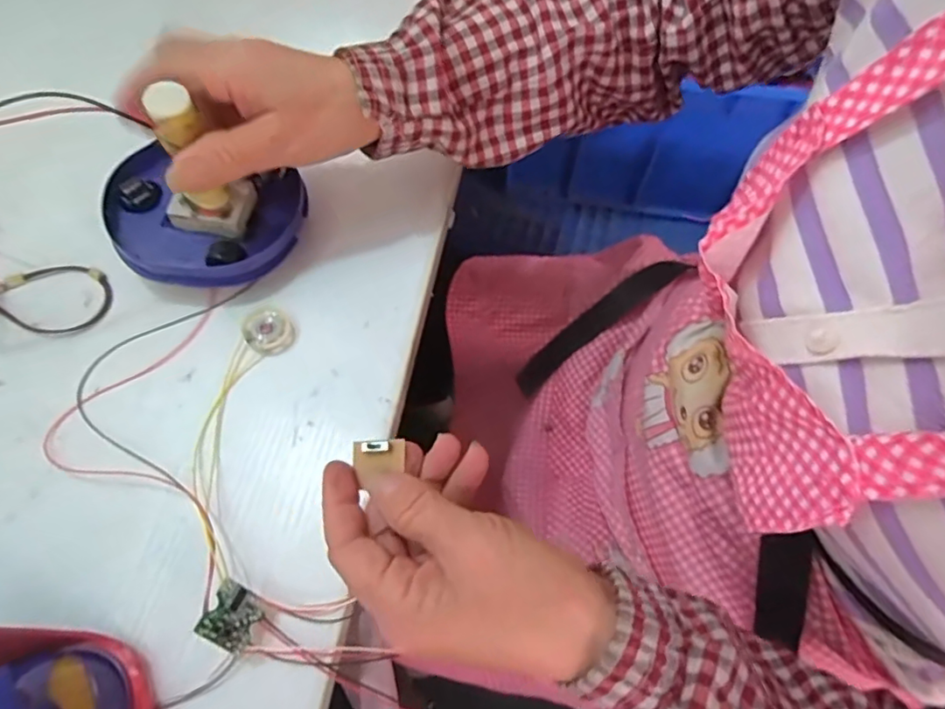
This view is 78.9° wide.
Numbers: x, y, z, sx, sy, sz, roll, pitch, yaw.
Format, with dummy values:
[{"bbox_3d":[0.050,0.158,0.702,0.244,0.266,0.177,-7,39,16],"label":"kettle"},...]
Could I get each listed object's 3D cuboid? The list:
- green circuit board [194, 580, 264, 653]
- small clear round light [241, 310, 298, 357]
[{"bbox_3d":[-0.107,0.117,0.256,0.024,0.004,0.024,40,44,-18],"label":"green circuit board"},{"bbox_3d":[-0.119,-0.014,0.333,0.026,0.006,0.029,-28,67,-15],"label":"small clear round light"}]

